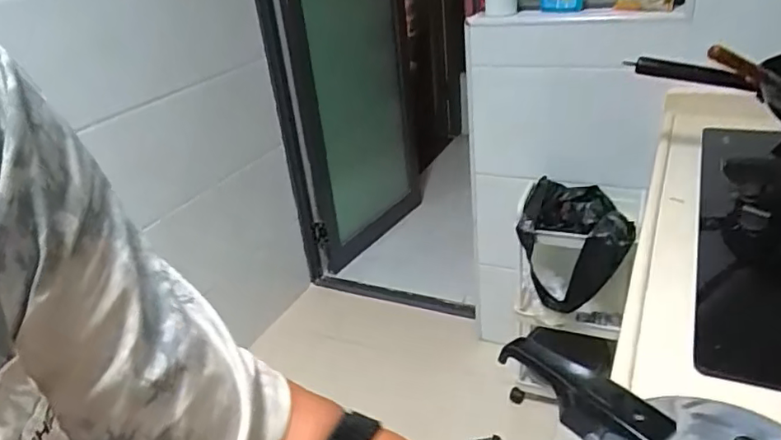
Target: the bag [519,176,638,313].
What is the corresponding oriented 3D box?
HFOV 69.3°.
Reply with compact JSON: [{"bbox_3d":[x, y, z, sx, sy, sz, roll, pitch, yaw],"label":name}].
[{"bbox_3d":[0.450,0.051,1.414,0.246,0.227,0.231,3,29,17],"label":"bag"}]

